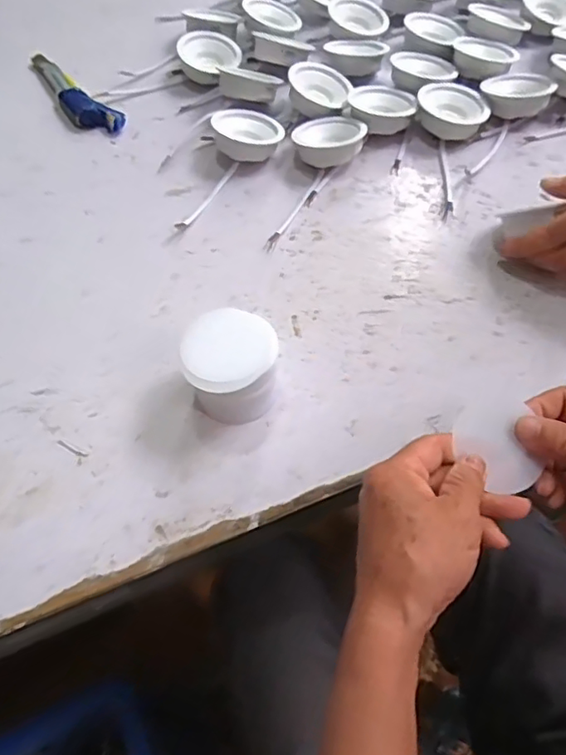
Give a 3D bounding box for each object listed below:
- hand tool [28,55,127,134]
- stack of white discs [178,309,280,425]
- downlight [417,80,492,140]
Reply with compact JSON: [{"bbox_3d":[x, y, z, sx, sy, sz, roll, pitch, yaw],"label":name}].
[{"bbox_3d":[-0.247,-0.324,0.659,0.042,0.019,0.187,-38,62,-19],"label":"hand tool"},{"bbox_3d":[-0.035,-0.001,0.409,0.064,0.069,0.070,-4,57,1],"label":"stack of white discs"},{"bbox_3d":[0.175,-0.273,0.598,0.070,0.028,0.069,5,57,7],"label":"downlight"}]

